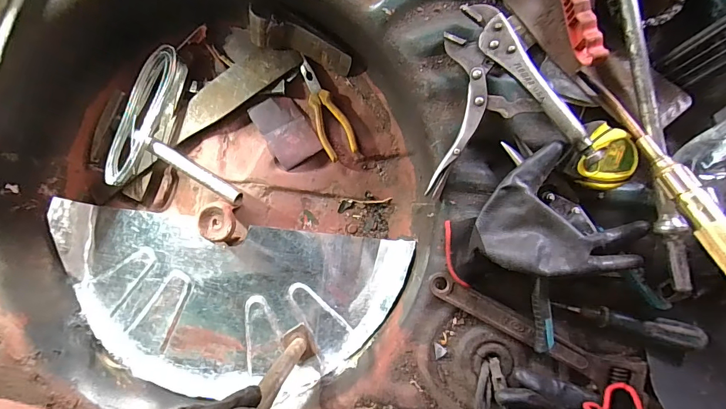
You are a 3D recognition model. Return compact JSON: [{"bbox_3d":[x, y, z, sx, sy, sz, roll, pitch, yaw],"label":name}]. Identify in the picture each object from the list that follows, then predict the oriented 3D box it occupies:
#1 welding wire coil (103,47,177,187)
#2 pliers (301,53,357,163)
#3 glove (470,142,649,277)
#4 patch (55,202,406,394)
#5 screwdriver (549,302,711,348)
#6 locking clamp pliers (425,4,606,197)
[{"bbox_3d":[-0.339,-0.135,0.578,0.047,0.035,0.220,22,96,3],"label":"welding wire coil"},{"bbox_3d":[-0.057,-0.147,0.574,0.050,0.011,0.158,-21,92,6],"label":"pliers"},{"bbox_3d":[0.200,0.027,0.401,0.141,0.062,0.134,42,96,1],"label":"glove"},{"bbox_3d":[-0.215,0.155,0.589,0.536,0.047,0.249,6,94,5],"label":"patch"},{"bbox_3d":[0.284,0.126,0.411,0.156,0.023,0.021,10,95,10],"label":"screwdriver"},{"bbox_3d":[0.137,-0.119,0.406,0.163,0.053,0.191,-13,93,6],"label":"locking clamp pliers"}]

